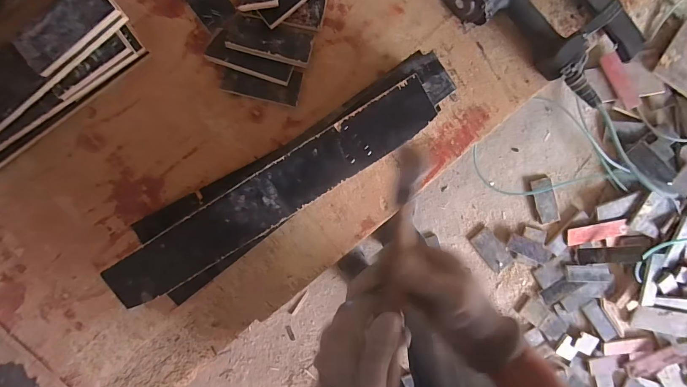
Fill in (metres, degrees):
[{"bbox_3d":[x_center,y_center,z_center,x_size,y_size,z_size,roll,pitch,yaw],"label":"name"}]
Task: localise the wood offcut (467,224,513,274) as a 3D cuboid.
[{"bbox_3d":[0.569,0.213,1.280,0.093,0.014,0.188,-40,94,2],"label":"wood offcut"}]

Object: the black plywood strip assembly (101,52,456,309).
[{"bbox_3d":[-0.091,-0.021,0.550,0.589,0.108,0.130,-32,95,1],"label":"black plywood strip assembly"}]

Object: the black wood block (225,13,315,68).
[{"bbox_3d":[-0.124,-0.257,0.559,0.140,0.015,0.066,12,76,-9],"label":"black wood block"}]

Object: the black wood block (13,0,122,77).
[{"bbox_3d":[-0.404,-0.243,0.483,0.148,0.017,0.060,-38,94,1],"label":"black wood block"}]

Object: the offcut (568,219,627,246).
[{"bbox_3d":[0.985,0.153,1.295,0.229,0.020,0.072,-11,95,-1],"label":"offcut"}]

